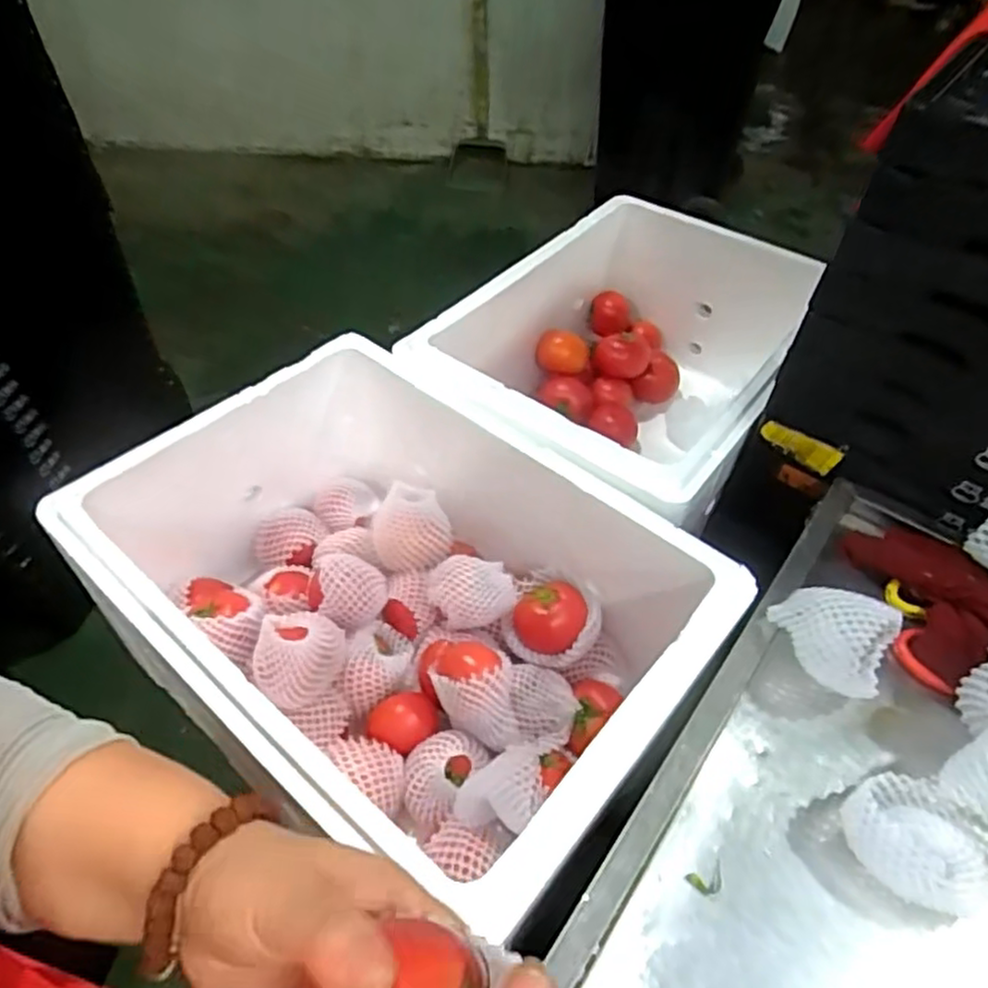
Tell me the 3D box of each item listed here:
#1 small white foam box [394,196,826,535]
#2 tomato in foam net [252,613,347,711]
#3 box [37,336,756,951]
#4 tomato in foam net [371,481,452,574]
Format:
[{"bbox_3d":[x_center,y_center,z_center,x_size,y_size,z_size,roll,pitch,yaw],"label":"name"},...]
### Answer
[{"bbox_3d":[0.177,-0.145,0.918,0.364,0.237,0.535,31,54,22],"label":"small white foam box"},{"bbox_3d":[-0.175,0.153,0.640,0.078,0.074,0.072,1,49,-2],"label":"tomato in foam net"},{"bbox_3d":[-0.081,0.106,0.650,0.503,0.199,0.370,30,54,22],"label":"box"},{"bbox_3d":[-0.086,0.036,0.750,0.082,0.068,0.078,-6,49,-8],"label":"tomato in foam net"}]

